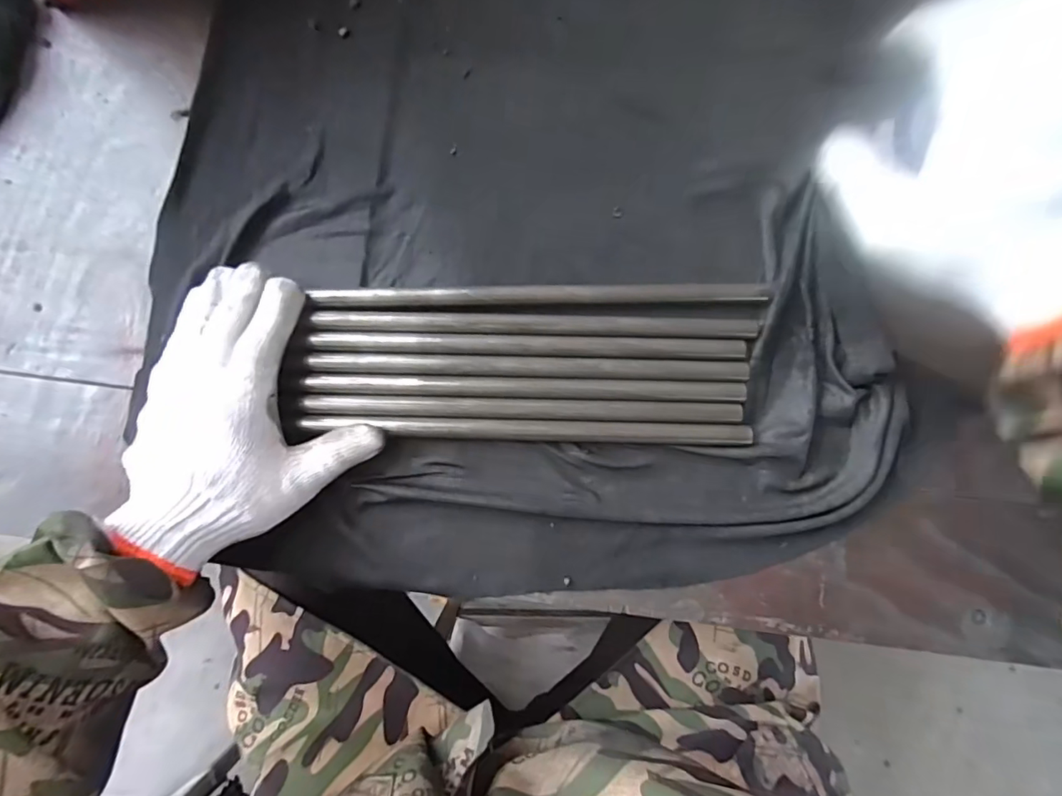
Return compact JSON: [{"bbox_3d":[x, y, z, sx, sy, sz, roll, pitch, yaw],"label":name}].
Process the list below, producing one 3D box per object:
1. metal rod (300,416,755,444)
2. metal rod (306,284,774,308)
[{"bbox_3d":[-0.001,0.021,0.324,0.288,0.011,0.012,2,85,-1],"label":"metal rod"},{"bbox_3d":[0.007,-0.069,0.328,0.301,0.012,0.012,-1,85,0],"label":"metal rod"}]

